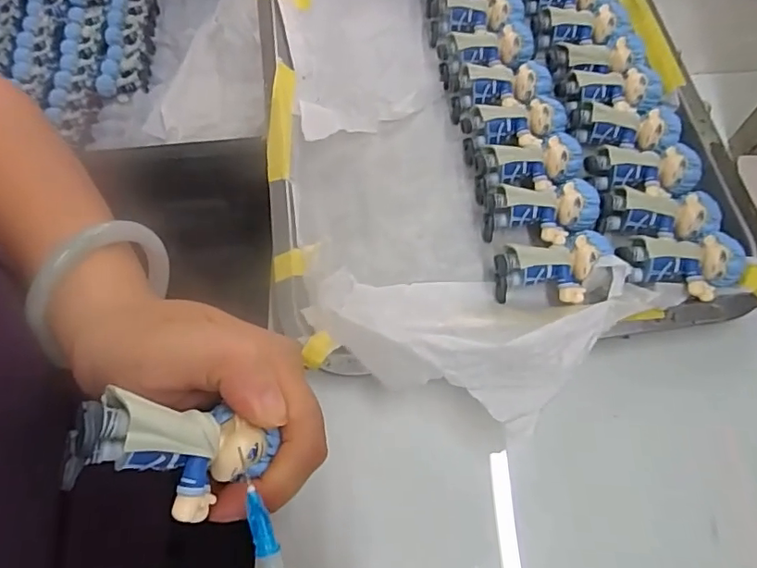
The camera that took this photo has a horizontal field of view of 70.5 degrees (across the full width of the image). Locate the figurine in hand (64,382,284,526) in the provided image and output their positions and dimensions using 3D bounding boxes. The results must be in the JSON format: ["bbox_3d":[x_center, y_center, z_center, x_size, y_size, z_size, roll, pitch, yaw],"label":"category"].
[{"bbox_3d":[-0.060,0.051,0.157,0.057,0.020,0.030,21,63,-33],"label":"figurine in hand"}]

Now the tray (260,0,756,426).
[{"bbox_3d":[0.057,-0.110,0.322,0.245,0.053,0.356,-9,67,0],"label":"tray"}]

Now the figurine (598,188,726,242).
[{"bbox_3d":[0.152,-0.036,0.290,0.058,0.020,0.027,0,67,3],"label":"figurine"}]

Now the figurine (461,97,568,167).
[{"bbox_3d":[0.082,-0.092,0.325,0.059,0.028,0.033,-20,68,-5],"label":"figurine"}]

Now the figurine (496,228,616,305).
[{"bbox_3d":[0.091,-0.008,0.281,0.060,0.026,0.034,-12,67,12],"label":"figurine"}]

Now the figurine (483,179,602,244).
[{"bbox_3d":[0.090,-0.036,0.300,0.059,0.029,0.032,-4,67,1],"label":"figurine"}]

